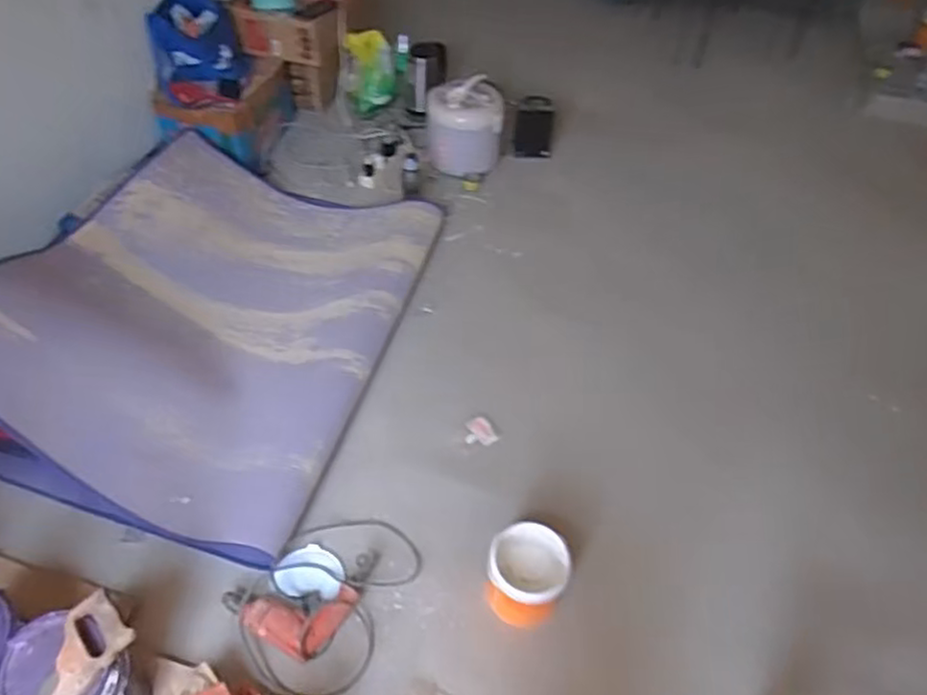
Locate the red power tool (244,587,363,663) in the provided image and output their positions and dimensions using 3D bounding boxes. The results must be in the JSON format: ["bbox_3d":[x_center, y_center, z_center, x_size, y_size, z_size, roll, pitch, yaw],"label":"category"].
[{"bbox_3d":[-0.320,0.548,1.369,0.222,0.063,0.127,-7,51,-10],"label":"red power tool"}]

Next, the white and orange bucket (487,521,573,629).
[{"bbox_3d":[0.127,0.465,1.409,0.157,0.150,0.157,2,50,-3],"label":"white and orange bucket"}]

